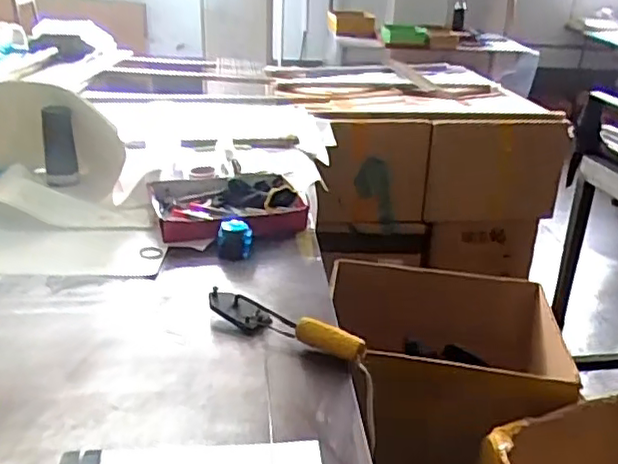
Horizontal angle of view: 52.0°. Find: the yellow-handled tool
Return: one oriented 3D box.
[{"bbox_3d":[-0.043,0.139,0.971,0.277,0.049,0.047,16,28,27],"label":"yellow-handled tool"}]

